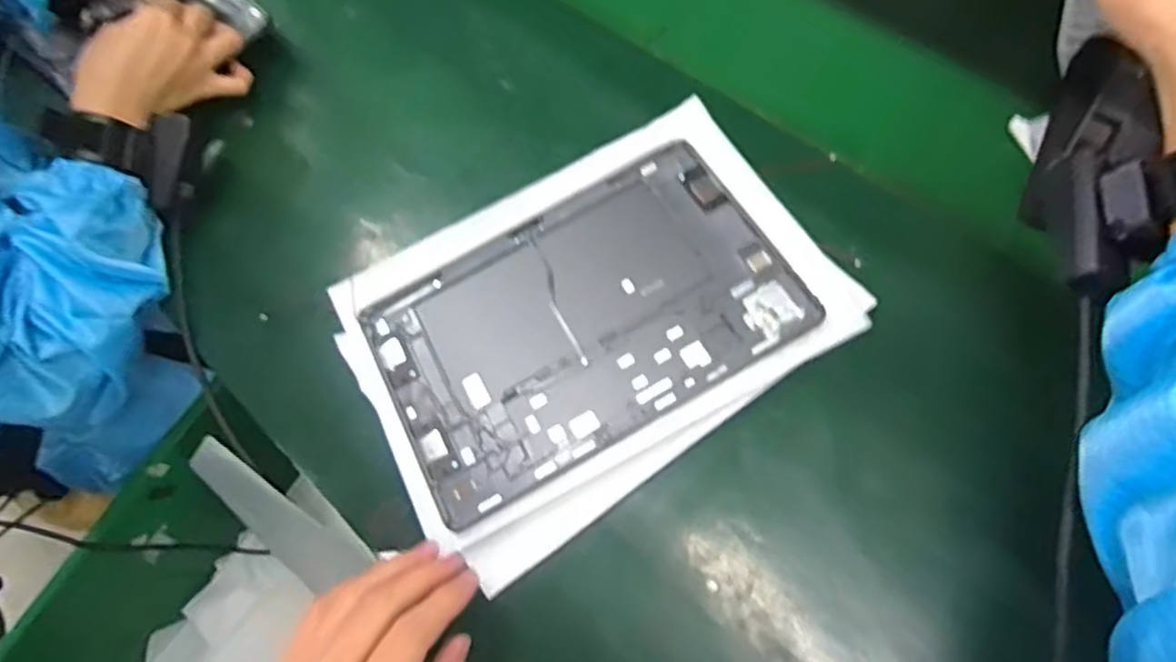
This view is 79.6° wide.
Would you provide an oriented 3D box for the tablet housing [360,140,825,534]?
[{"bbox_3d":[-0.004,-0.009,0.451,0.253,0.006,0.171,-30,64,-4],"label":"tablet housing"}]

